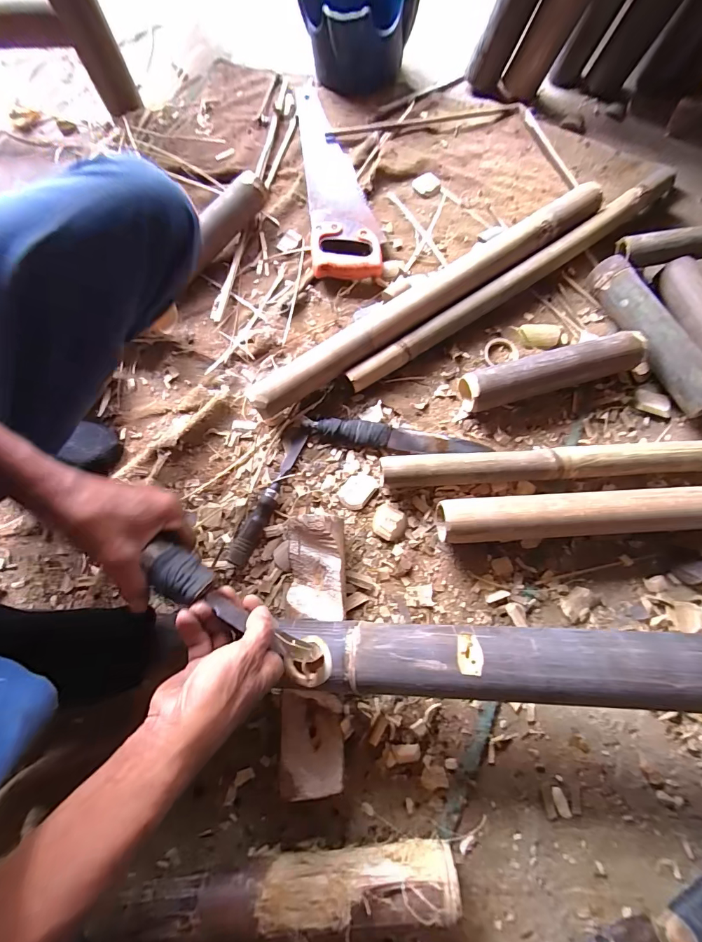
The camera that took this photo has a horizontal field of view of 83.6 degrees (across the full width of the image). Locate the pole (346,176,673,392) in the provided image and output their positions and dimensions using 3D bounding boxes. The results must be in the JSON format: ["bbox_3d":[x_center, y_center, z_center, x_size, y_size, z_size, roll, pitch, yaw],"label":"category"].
[{"bbox_3d":[0.260,-0.305,0.627,0.634,0.046,0.034,-34,75,-8],"label":"pole"}]

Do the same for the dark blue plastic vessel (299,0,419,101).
[{"bbox_3d":[0.014,-0.816,0.729,0.170,0.136,0.159,-30,74,-7],"label":"dark blue plastic vessel"}]

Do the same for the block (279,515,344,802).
[{"bbox_3d":[-0.045,0.205,0.472,0.070,0.066,0.297,-1,73,2],"label":"block"}]

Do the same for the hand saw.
[{"bbox_3d":[-0.027,-0.548,0.726,0.117,0.032,0.490,-7,73,0],"label":"hand saw"}]

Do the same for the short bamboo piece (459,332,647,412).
[{"bbox_3d":[0.291,-0.144,0.573,0.258,0.057,0.057,-14,73,-2],"label":"short bamboo piece"}]

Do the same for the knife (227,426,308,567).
[{"bbox_3d":[-0.116,0.028,0.550,0.032,0.027,0.214,20,75,8],"label":"knife"}]

